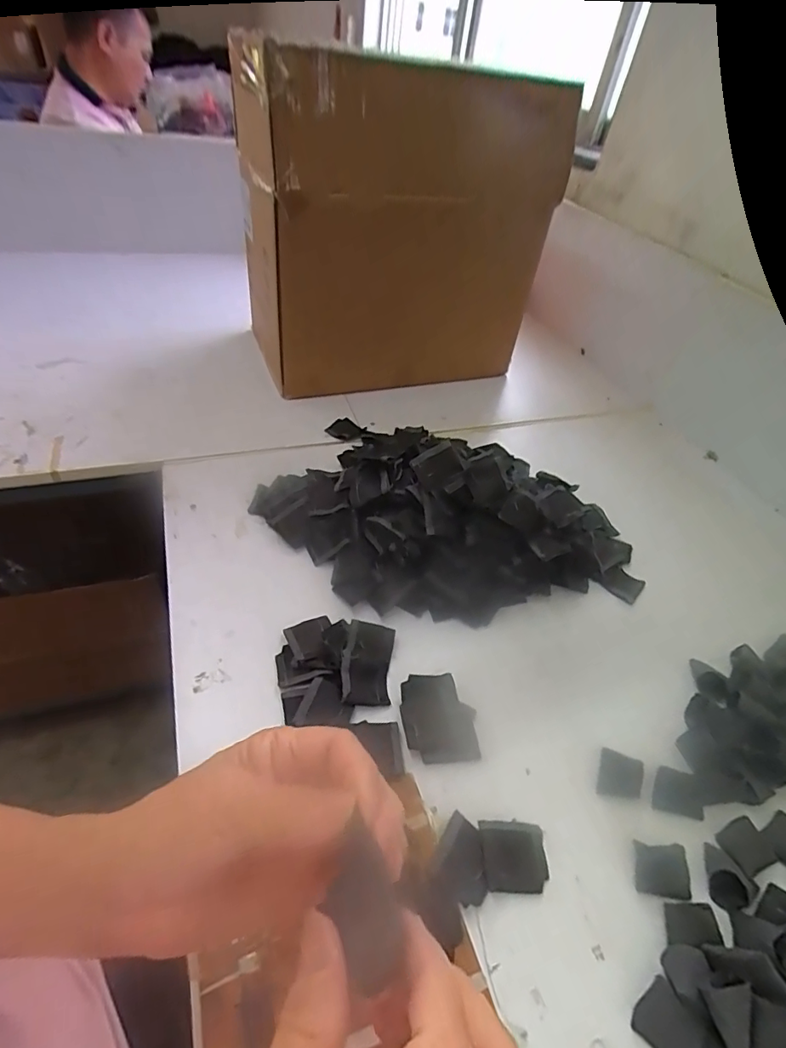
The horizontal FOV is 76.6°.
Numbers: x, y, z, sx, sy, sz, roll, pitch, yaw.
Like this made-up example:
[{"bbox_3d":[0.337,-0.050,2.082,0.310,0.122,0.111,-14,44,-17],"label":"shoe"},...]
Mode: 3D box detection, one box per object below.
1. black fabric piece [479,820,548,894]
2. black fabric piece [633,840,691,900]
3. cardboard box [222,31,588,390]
[{"bbox_3d":[0.096,0.264,0.396,0.052,0.005,0.048,4,44,-4],"label":"black fabric piece"},{"bbox_3d":[0.215,0.277,0.399,0.040,0.008,0.036,10,44,3],"label":"black fabric piece"},{"bbox_3d":[-0.008,-0.492,0.853,0.438,0.442,0.283,-14,48,-21],"label":"cardboard box"}]

